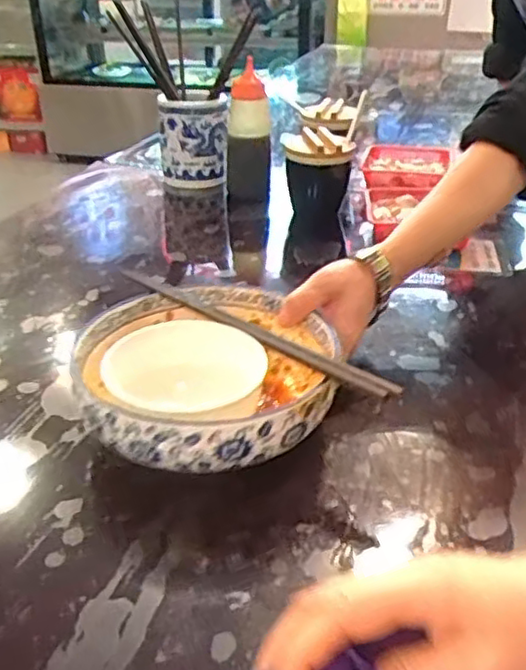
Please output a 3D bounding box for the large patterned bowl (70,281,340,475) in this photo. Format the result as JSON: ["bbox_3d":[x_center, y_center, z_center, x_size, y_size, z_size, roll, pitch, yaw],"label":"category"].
[{"bbox_3d":[-0.042,0.031,0.503,0.182,0.076,0.193,1,31,-1],"label":"large patterned bowl"}]

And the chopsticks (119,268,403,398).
[{"bbox_3d":[-0.007,-0.002,0.486,0.232,0.011,0.015,22,37,32],"label":"chopsticks"}]

